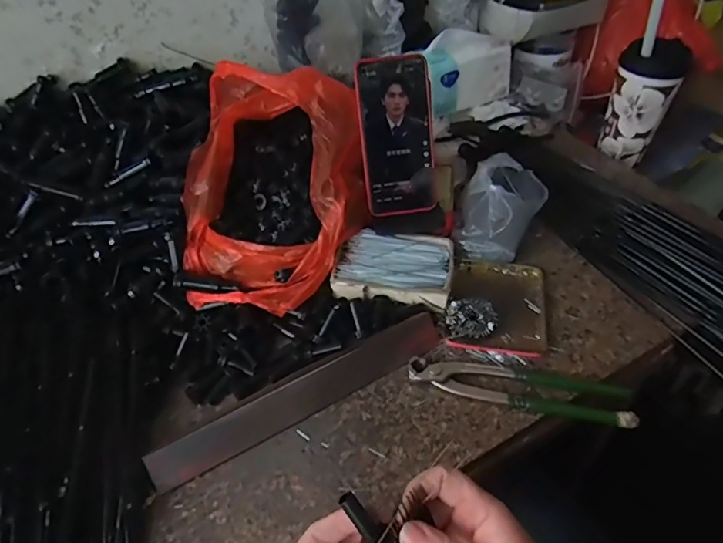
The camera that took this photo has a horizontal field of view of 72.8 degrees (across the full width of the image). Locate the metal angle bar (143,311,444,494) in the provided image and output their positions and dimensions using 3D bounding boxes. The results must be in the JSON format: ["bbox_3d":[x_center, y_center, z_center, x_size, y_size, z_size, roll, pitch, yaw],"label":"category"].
[{"bbox_3d":[-0.051,0.112,0.451,0.282,0.026,0.031,-25,51,-18],"label":"metal angle bar"}]

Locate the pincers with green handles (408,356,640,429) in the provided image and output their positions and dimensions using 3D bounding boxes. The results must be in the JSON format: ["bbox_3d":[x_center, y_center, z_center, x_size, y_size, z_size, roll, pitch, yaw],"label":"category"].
[{"bbox_3d":[0.143,0.104,0.454,0.195,0.018,0.044,11,49,13],"label":"pincers with green handles"}]

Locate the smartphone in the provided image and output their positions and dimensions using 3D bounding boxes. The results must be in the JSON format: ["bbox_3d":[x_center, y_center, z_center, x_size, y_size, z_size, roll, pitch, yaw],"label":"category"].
[{"bbox_3d":[0.039,-0.146,0.528,0.075,0.162,0.015,-8,17,-4],"label":"smartphone"}]

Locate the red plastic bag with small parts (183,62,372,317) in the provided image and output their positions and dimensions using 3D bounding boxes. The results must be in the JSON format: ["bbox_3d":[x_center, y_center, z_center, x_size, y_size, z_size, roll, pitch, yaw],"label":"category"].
[{"bbox_3d":[-0.093,-0.105,0.535,0.190,0.139,0.260,1,47,4],"label":"red plastic bag with small parts"}]

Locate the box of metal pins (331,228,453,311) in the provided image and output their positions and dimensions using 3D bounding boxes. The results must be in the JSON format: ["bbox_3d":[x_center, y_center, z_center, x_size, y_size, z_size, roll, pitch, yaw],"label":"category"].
[{"bbox_3d":[0.035,-0.005,0.537,0.122,0.024,0.086,5,48,8],"label":"box of metal pins"}]

